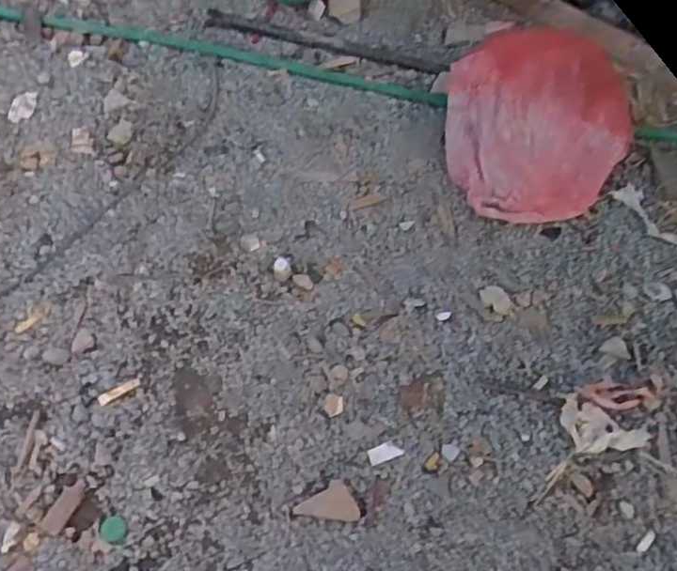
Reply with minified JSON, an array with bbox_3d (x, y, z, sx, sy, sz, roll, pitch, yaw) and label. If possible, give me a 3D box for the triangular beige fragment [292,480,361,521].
[{"bbox_3d":[-0.013,0.273,0.864,0.081,0.004,0.045,7,58,1],"label":"triangular beige fragment"}]

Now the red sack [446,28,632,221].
[{"bbox_3d":[0.305,-0.261,1.072,0.242,0.159,0.295,-4,58,-7],"label":"red sack"}]

